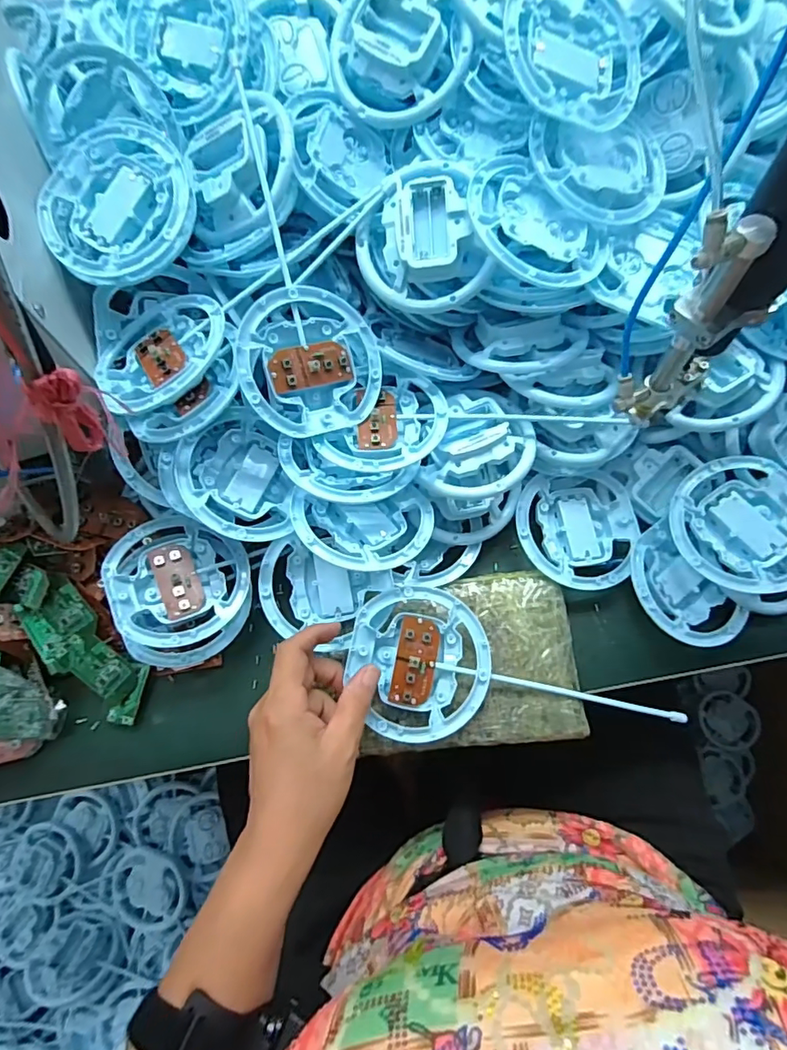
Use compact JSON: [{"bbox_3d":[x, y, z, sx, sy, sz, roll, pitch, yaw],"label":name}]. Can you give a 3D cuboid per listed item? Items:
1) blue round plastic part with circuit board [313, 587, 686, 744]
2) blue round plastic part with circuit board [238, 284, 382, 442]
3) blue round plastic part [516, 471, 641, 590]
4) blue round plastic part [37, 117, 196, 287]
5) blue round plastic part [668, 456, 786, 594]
[{"bbox_3d":[0.078,0.118,0.380,0.251,0.028,0.102,16,71,-2],"label":"blue round plastic part with circuit board"},{"bbox_3d":[-0.060,-0.116,0.377,0.102,0.015,0.100,-1,93,-27],"label":"blue round plastic part with circuit board"},{"bbox_3d":[0.153,0.005,0.431,0.099,0.023,0.096,-1,70,2],"label":"blue round plastic part"},{"bbox_3d":[-0.191,-0.223,0.366,0.101,0.023,0.110,0,87,3],"label":"blue round plastic part"},{"bbox_3d":[0.266,0.000,0.394,0.096,0.028,0.105,-1,70,2],"label":"blue round plastic part"}]

